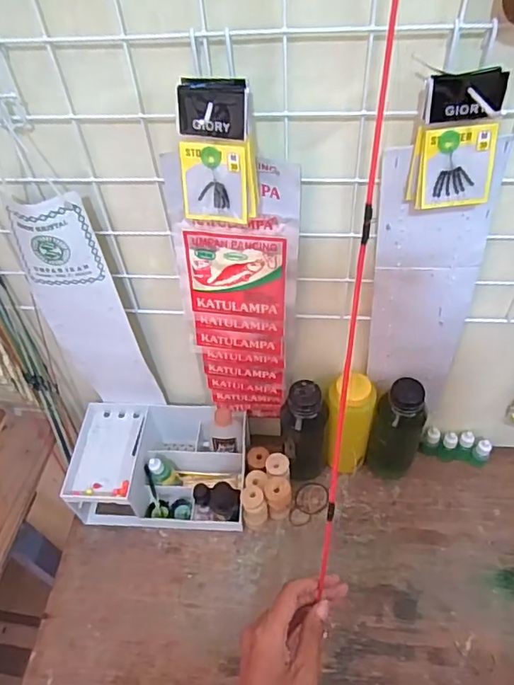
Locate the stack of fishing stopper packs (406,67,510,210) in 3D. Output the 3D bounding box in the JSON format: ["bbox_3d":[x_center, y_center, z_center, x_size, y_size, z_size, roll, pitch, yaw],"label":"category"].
[{"bbox_3d":[0.147,-0.146,0.386,0.055,0.090,0.031,-5,51,0],"label":"stack of fishing stopper packs"}]

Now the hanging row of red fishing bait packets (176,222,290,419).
[{"bbox_3d":[-0.018,-0.003,0.605,0.106,0.313,0.031,12,53,14],"label":"hanging row of red fishing bait packets"}]

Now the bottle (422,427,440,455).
[{"bbox_3d":[0.256,0.147,0.768,0.022,0.059,0.019,23,56,21],"label":"bottle"}]

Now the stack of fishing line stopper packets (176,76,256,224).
[{"bbox_3d":[-0.029,-0.140,0.392,0.055,0.100,0.027,5,38,9],"label":"stack of fishing line stopper packets"}]

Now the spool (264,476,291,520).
[{"bbox_3d":[0.029,0.213,0.718,0.034,0.069,0.039,0,51,5],"label":"spool"}]

